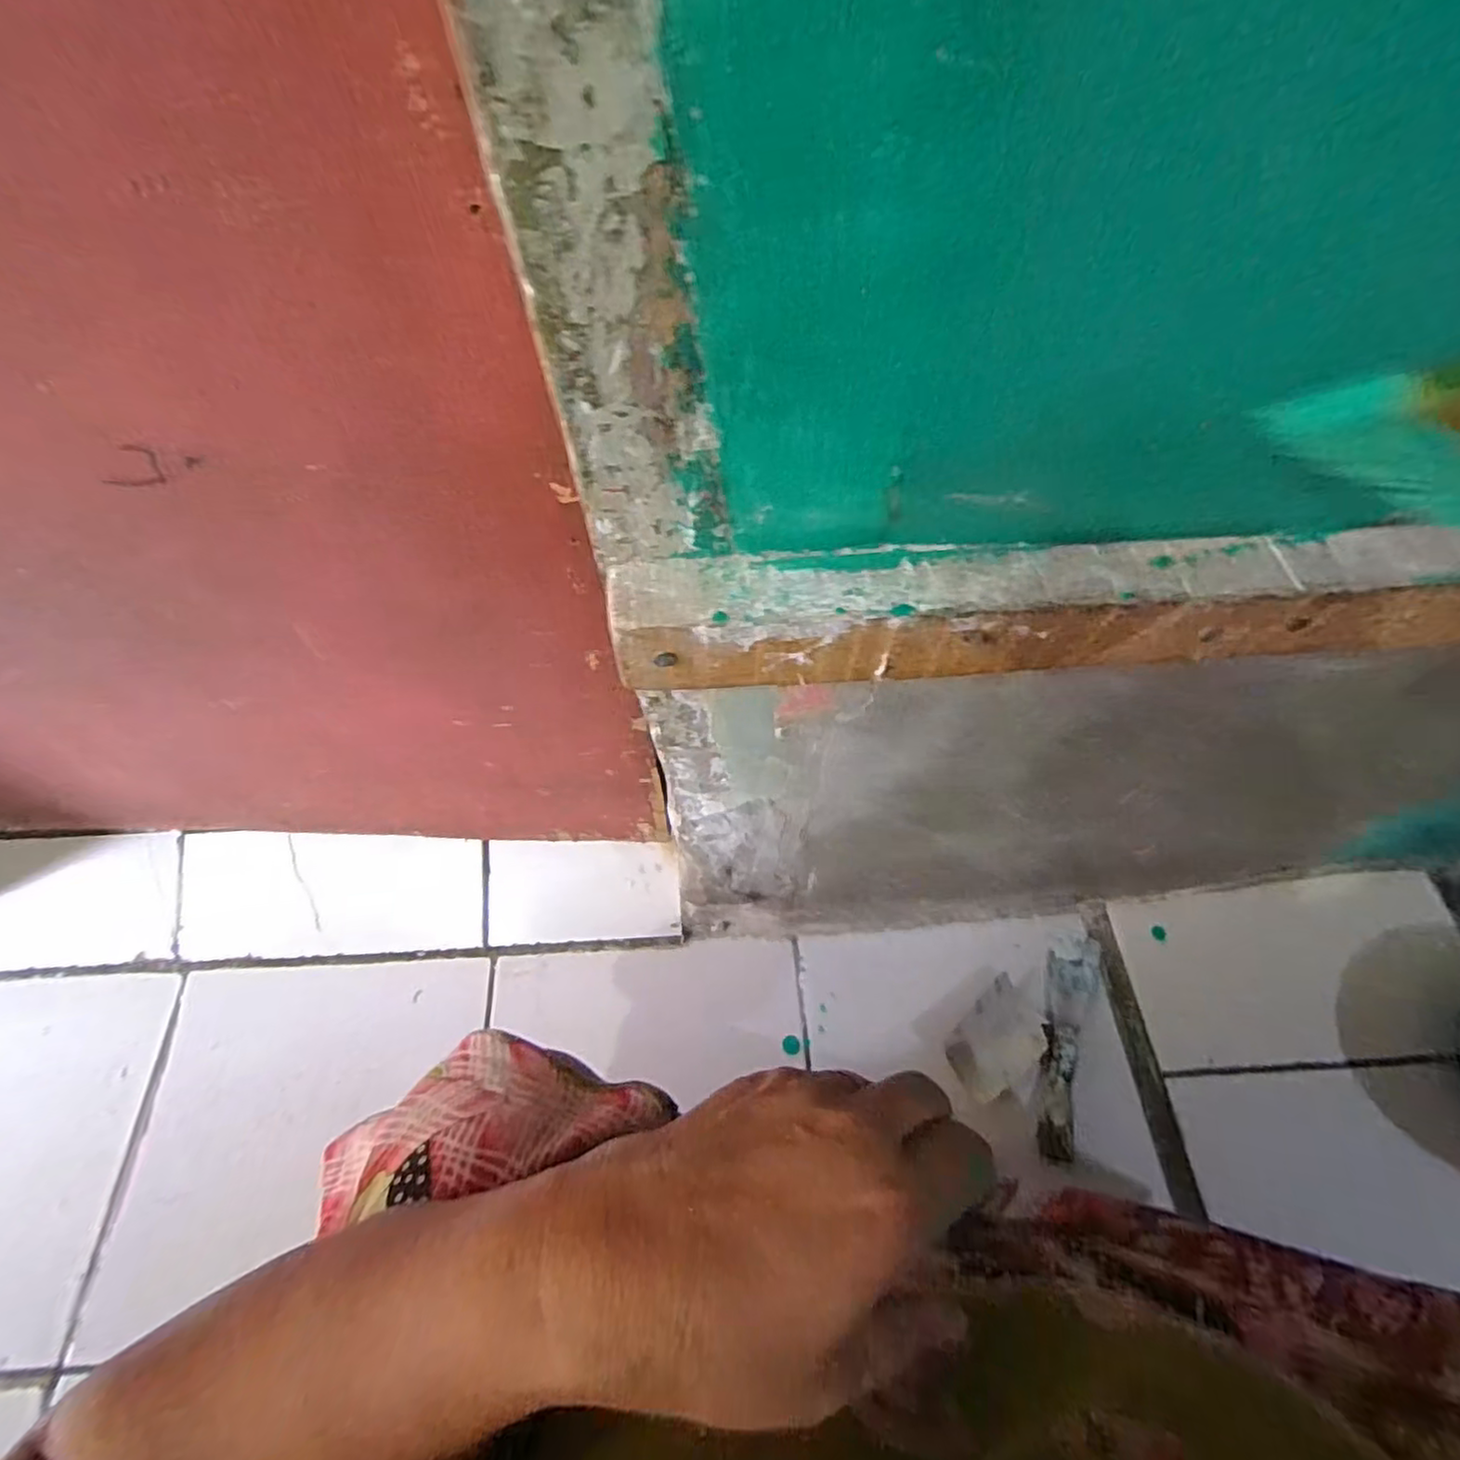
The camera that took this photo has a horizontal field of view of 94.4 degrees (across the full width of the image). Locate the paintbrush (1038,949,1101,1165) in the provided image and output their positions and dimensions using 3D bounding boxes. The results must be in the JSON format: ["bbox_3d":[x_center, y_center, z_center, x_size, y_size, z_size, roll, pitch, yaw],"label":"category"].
[{"bbox_3d":[0.315,0.298,0.630,0.049,0.013,0.184,18,62,10],"label":"paintbrush"}]

